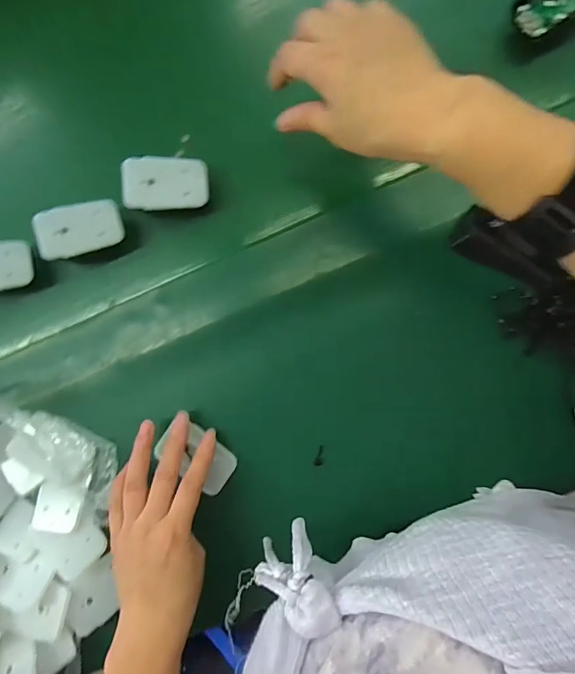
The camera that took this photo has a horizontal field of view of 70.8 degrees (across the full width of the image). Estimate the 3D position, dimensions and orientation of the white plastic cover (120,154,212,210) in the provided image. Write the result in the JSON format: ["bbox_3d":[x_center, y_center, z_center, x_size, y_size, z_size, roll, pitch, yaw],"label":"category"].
[{"bbox_3d":[-0.103,-0.131,0.344,0.069,0.008,0.046,-1,84,-11],"label":"white plastic cover"}]

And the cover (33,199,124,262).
[{"bbox_3d":[-0.184,-0.096,0.358,0.071,0.011,0.040,-18,110,-15],"label":"cover"}]

